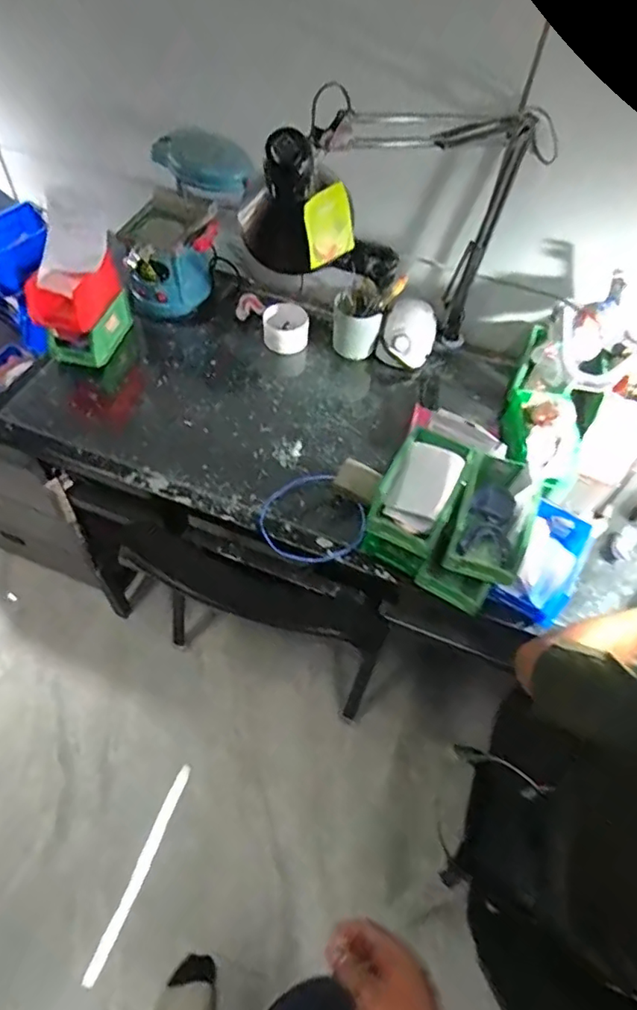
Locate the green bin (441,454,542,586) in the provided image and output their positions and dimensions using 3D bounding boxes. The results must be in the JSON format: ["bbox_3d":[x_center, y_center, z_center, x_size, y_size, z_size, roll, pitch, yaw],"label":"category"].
[{"bbox_3d":[0.255,0.018,0.816,0.097,0.099,0.156,21,57,10],"label":"green bin"}]

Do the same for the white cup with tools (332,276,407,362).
[{"bbox_3d":[0.096,-0.389,1.146,0.125,0.166,0.119,2,56,-3],"label":"white cup with tools"}]

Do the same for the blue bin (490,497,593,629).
[{"bbox_3d":[0.354,0.088,0.869,0.096,0.091,0.191,30,59,16],"label":"blue bin"}]

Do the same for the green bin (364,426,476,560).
[{"bbox_3d":[0.158,-0.027,0.836,0.106,0.091,0.173,27,58,14],"label":"green bin"}]

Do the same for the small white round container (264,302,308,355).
[{"bbox_3d":[-0.068,-0.367,1.174,0.093,0.082,0.085,2,56,-3],"label":"small white round container"}]

